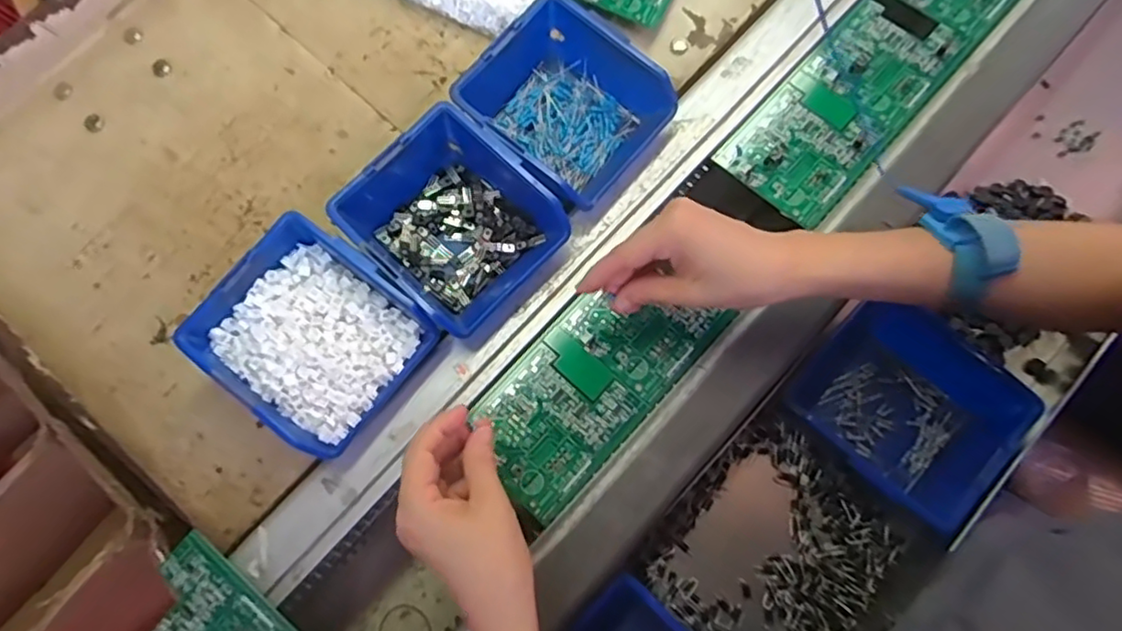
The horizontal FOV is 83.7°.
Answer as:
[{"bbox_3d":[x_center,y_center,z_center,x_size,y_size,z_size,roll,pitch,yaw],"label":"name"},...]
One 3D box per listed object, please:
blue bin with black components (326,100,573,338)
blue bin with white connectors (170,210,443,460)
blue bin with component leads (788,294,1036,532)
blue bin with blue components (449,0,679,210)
[{"bbox_3d":[-0.079,-0.068,0.455,0.128,0.057,0.119,39,80,12],"label":"blue bin with black components"},{"bbox_3d":[-0.172,0.014,0.437,0.136,0.052,0.123,39,80,12],"label":"blue bin with white connectors"},{"bbox_3d":[0.251,0.075,0.459,0.145,0.068,0.122,38,80,12],"label":"blue bin with component leads"},{"bbox_3d":[0.000,-0.161,0.477,0.132,0.058,0.121,42,81,13],"label":"blue bin with blue components"}]

